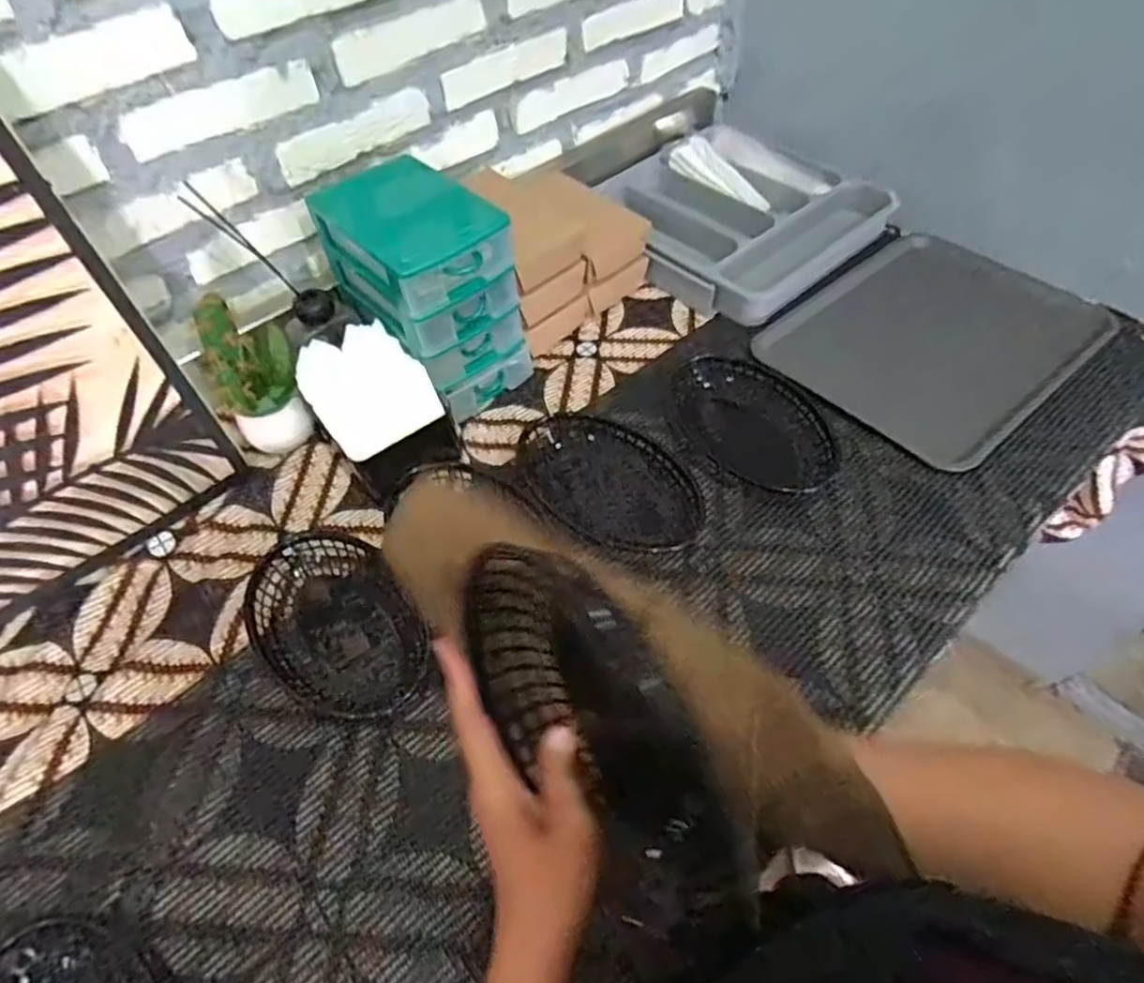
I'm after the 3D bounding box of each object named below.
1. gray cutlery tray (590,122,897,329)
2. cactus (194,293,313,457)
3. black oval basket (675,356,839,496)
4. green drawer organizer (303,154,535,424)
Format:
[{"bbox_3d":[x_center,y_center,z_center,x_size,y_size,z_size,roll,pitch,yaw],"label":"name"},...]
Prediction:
[{"bbox_3d":[0.227,-0.397,0.909,0.327,0.070,0.334,-33,58,-19],"label":"gray cutlery tray"},{"bbox_3d":[-0.328,-0.123,0.672,0.083,0.164,0.069,-30,57,-17],"label":"cactus"},{"bbox_3d":[0.192,-0.074,0.701,0.121,0.032,0.191,-39,61,-23],"label":"black oval basket"},{"bbox_3d":[-0.151,-0.214,0.728,0.138,0.193,0.173,-35,59,-20],"label":"green drawer organizer"}]

